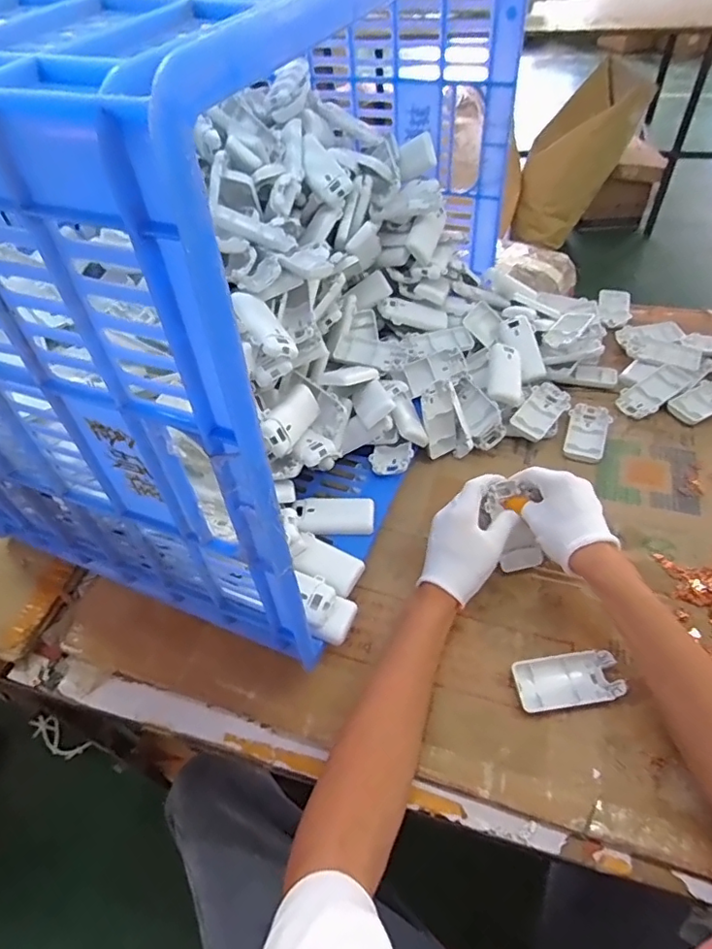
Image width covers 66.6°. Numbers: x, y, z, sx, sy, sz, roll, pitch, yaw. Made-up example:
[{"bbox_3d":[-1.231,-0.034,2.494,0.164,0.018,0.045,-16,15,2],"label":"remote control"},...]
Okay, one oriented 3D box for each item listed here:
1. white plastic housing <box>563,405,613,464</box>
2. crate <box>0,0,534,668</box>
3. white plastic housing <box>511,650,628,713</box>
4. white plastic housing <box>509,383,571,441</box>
[{"bbox_3d":[0.295,-0.053,0.695,0.047,0.019,0.092,16,53,18],"label":"white plastic housing"},{"bbox_3d":[-0.111,-0.240,0.586,0.402,0.480,0.646,16,53,18],"label":"crate"},{"bbox_3d":[0.197,0.192,0.506,0.093,0.013,0.047,-9,50,-2],"label":"white plastic housing"},{"bbox_3d":[0.241,-0.084,0.706,0.049,0.009,0.088,37,69,18],"label":"white plastic housing"}]

